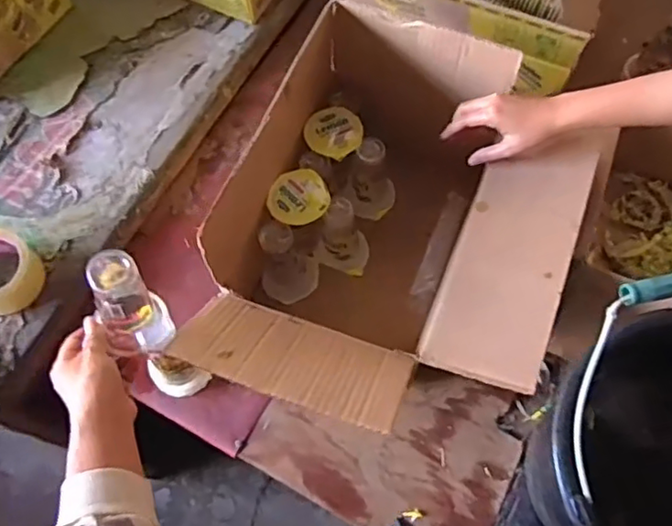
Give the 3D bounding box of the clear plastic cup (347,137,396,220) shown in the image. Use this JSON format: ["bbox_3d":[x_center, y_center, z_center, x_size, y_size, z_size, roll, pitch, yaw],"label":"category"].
[{"bbox_3d":[0.052,-0.115,0.821,0.070,0.117,0.065,1,67,-1],"label":"clear plastic cup"}]

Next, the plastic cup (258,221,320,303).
[{"bbox_3d":[-0.059,0.004,0.774,0.073,0.129,0.069,1,67,-1],"label":"plastic cup"}]

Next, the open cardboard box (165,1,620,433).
[{"bbox_3d":[0.085,-0.030,0.725,0.362,0.246,0.473,20,68,7],"label":"open cardboard box"}]

